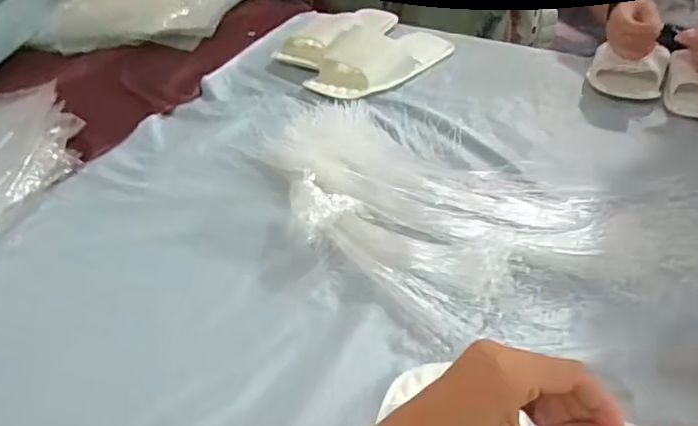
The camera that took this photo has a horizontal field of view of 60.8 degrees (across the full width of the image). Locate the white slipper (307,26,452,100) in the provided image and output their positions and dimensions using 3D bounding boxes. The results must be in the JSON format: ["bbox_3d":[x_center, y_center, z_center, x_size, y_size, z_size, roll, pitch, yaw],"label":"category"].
[{"bbox_3d":[0.047,-0.240,0.875,0.129,0.050,0.251,26,46,30],"label":"white slipper"}]

